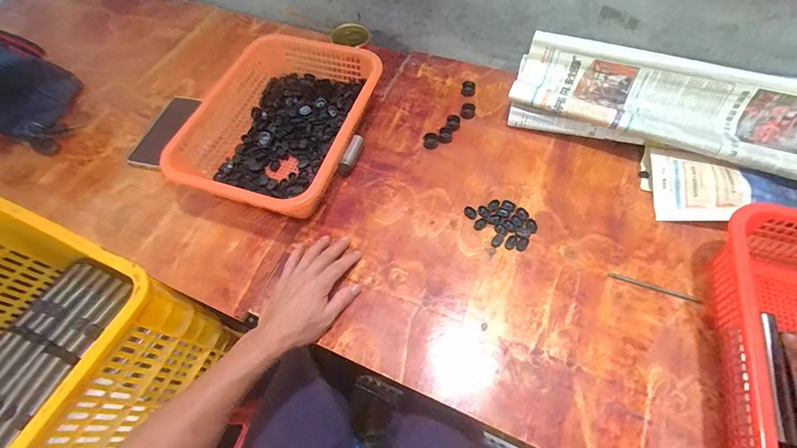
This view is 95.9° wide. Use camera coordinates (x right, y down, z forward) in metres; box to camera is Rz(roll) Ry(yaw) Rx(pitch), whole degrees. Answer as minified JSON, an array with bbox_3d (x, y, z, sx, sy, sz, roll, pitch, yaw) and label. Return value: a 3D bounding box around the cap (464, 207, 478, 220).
[{"bbox_3d":[0.112,-0.018,0.555,0.017,0.004,0.023,-28,63,-11],"label":"cap"}]

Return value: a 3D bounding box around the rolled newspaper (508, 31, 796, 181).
[{"bbox_3d":[0.453,-0.165,0.560,0.544,0.093,0.154,22,65,15],"label":"rolled newspaper"}]

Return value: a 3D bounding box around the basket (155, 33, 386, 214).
[{"bbox_3d":[-0.186,-0.167,0.615,0.258,0.096,0.348,18,64,14],"label":"basket"}]

